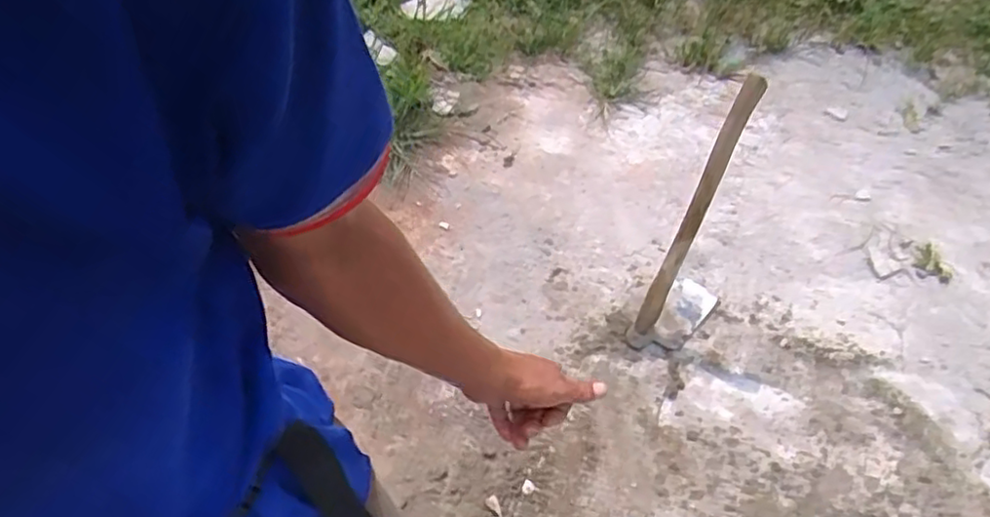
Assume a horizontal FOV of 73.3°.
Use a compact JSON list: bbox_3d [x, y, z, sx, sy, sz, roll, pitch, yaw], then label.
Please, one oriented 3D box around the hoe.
[{"bbox_3d":[0.456,-0.050,1.388,0.151,0.718,0.257,29,58,19],"label":"hoe"}]

